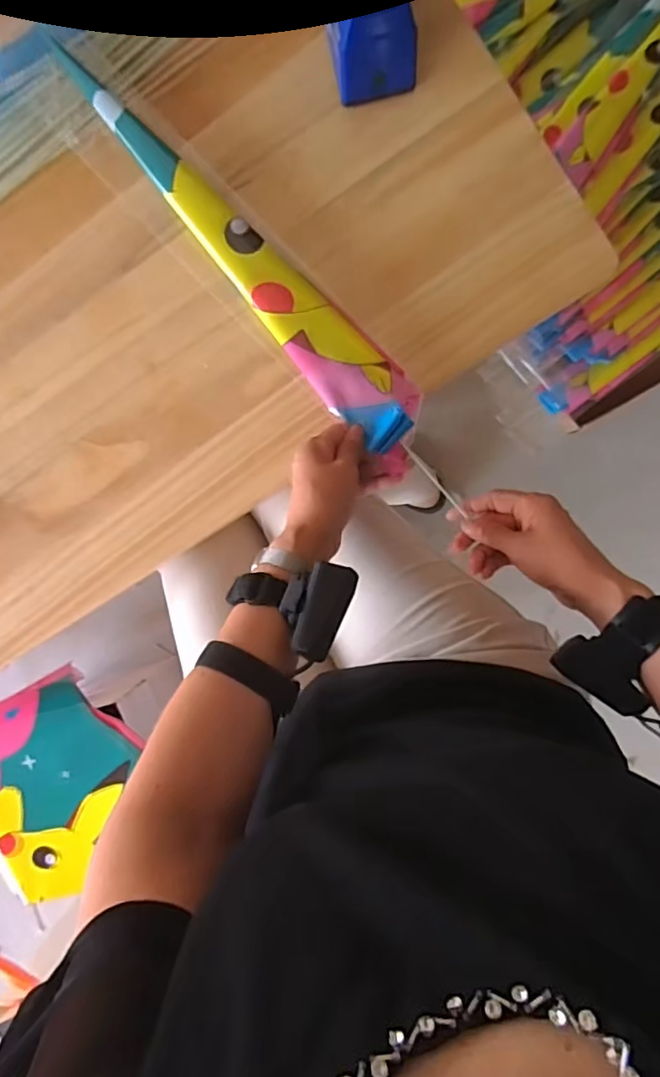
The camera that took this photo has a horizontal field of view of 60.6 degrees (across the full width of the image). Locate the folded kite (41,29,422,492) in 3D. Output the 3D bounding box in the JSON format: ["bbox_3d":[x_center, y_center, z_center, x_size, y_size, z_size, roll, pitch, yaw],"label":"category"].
[{"bbox_3d":[-0.081,-0.269,0.531,0.075,0.028,0.504,-40,87,6],"label":"folded kite"}]

